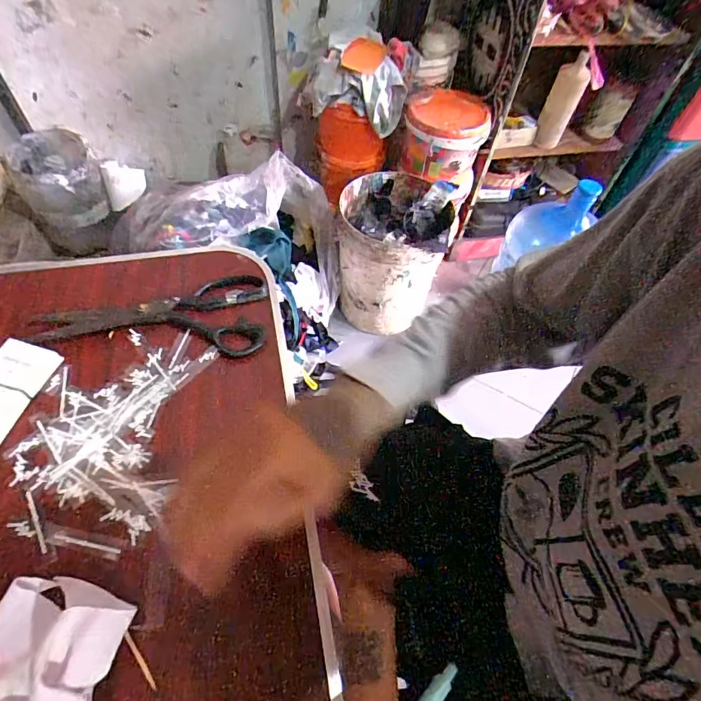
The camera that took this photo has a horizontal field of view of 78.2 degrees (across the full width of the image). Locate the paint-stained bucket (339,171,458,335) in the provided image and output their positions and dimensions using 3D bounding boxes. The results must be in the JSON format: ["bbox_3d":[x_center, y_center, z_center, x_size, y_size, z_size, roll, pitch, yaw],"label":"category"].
[{"bbox_3d":[0.108,-0.274,1.238,0.279,0.353,0.281,2,56,-3],"label":"paint-stained bucket"}]

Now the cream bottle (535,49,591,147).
[{"bbox_3d":[0.567,-0.662,1.158,0.074,0.246,0.087,28,59,14],"label":"cream bottle"}]

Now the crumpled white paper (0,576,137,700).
[{"bbox_3d":[-0.213,0.211,0.294,0.097,0.034,0.095,10,56,3],"label":"crumpled white paper"}]

